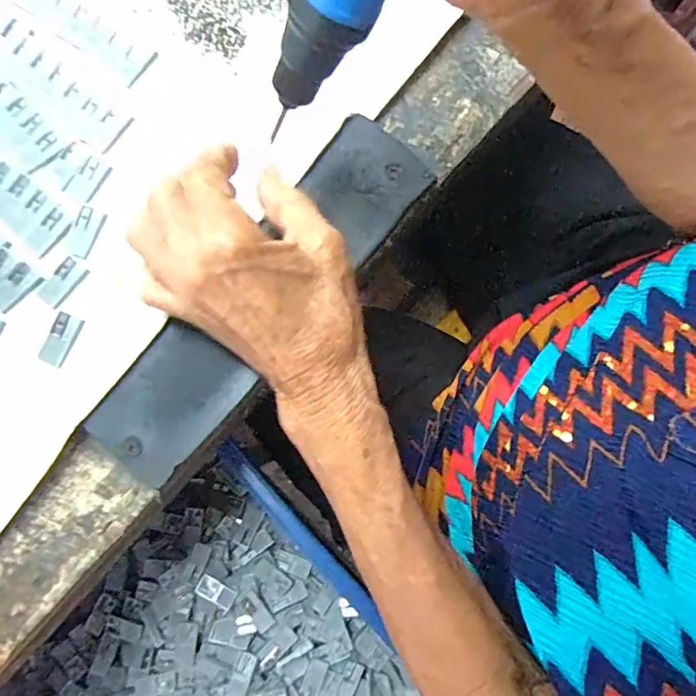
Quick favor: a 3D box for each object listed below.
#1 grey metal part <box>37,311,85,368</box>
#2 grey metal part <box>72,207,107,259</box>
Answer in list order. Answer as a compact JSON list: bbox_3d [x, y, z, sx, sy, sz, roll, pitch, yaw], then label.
[{"bbox_3d":[-0.147,-0.005,0.270,0.014,0.004,0.027,21,81,3],"label":"grey metal part"},{"bbox_3d":[-0.140,-0.061,0.281,0.014,0.004,0.027,19,80,3],"label":"grey metal part"}]

